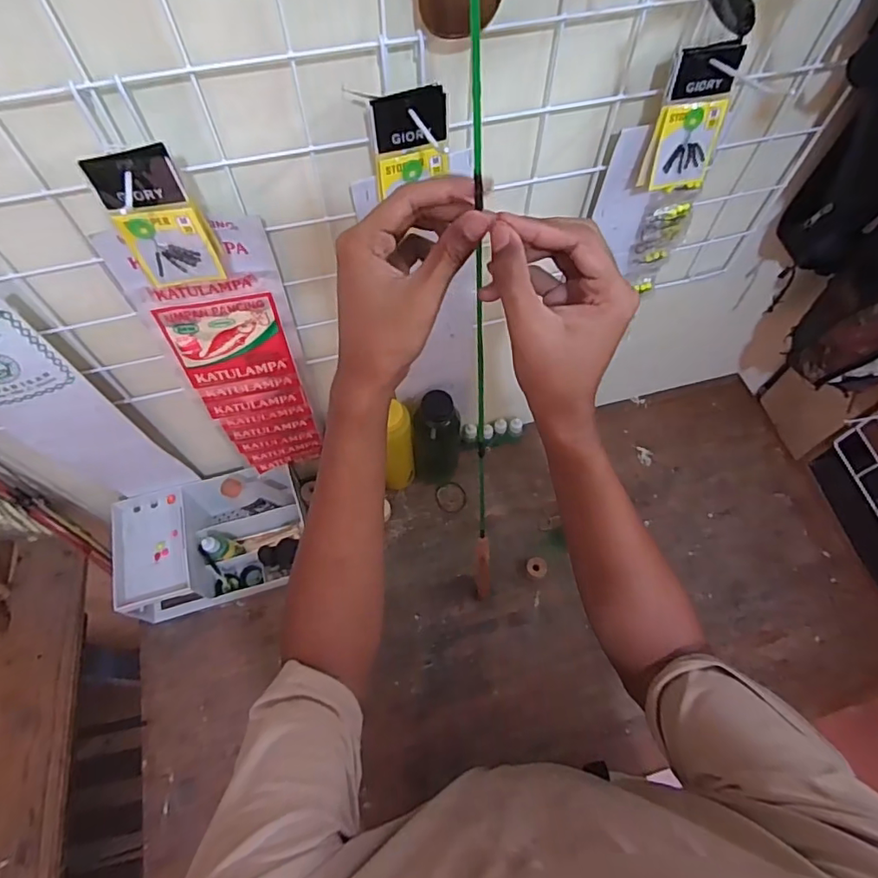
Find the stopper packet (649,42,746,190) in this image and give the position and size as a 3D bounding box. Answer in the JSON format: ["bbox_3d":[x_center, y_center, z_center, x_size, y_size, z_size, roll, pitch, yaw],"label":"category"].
[{"bbox_3d":[0.195,-0.242,0.409,0.051,0.096,0.006,-11,49,-5],"label":"stopper packet"}]

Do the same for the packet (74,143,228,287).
[{"bbox_3d":[-0.181,-0.139,0.350,0.053,0.092,0.022,-19,64,-9],"label":"packet"}]

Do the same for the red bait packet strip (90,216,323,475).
[{"bbox_3d":[-0.190,-0.066,0.550,0.119,0.355,0.029,-14,63,-6],"label":"red bait packet strip"}]

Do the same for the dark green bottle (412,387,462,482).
[{"bbox_3d":[-0.001,0.000,0.750,0.063,0.193,0.056,-1,63,0],"label":"dark green bottle"}]

